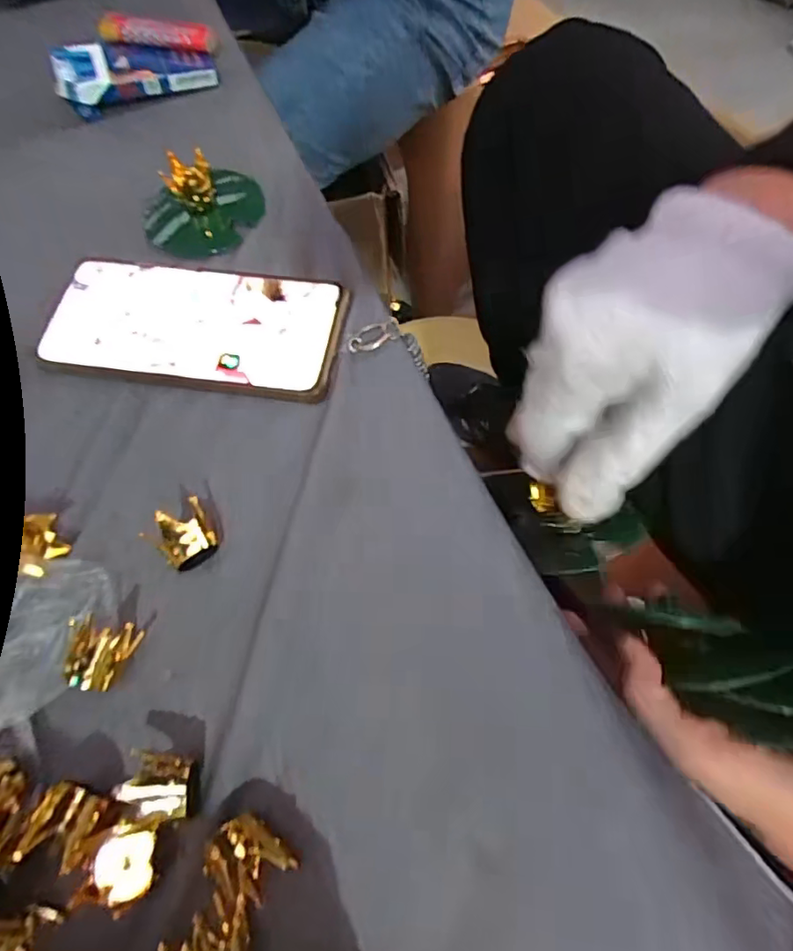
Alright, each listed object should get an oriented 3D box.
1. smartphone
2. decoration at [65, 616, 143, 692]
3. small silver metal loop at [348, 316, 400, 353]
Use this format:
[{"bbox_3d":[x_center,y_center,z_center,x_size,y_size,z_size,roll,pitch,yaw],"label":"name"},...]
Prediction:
[{"bbox_3d":[-0.111,-0.084,0.310,0.161,0.011,0.077,8,65,5],"label":"smartphone"},{"bbox_3d":[-0.125,0.074,0.236,0.029,0.019,0.028,0,65,1],"label":"decoration"},{"bbox_3d":[-0.012,-0.078,0.308,0.032,0.005,0.017,-37,70,-15],"label":"small silver metal loop"}]

